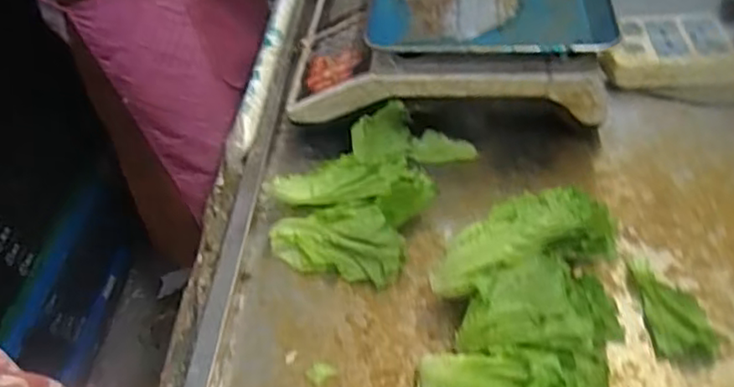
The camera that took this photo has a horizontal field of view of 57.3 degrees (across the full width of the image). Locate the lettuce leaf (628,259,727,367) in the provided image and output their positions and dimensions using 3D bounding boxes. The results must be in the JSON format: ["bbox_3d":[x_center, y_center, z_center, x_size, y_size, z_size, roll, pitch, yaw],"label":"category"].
[{"bbox_3d":[0.236,0.083,0.519,0.042,0.030,0.093,-3,45,4],"label":"lettuce leaf"}]

